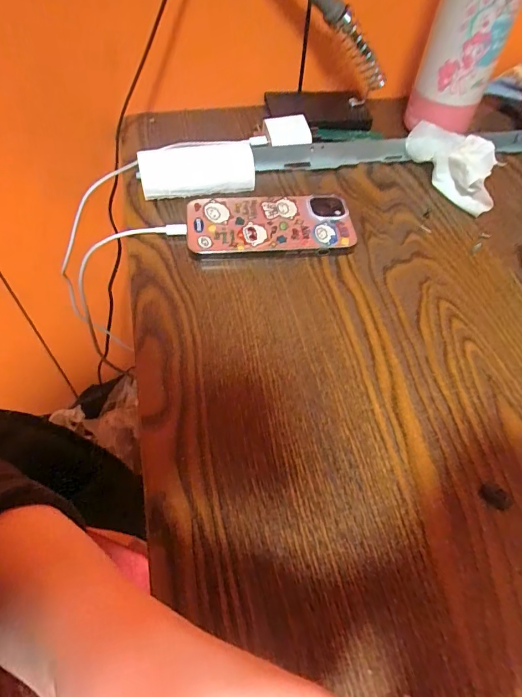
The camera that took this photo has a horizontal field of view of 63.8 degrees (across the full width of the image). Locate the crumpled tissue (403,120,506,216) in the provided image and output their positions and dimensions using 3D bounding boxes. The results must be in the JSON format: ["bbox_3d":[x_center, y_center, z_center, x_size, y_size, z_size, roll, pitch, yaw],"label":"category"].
[{"bbox_3d":[0.188,-0.173,0.395,0.052,0.040,0.100,-33,63,-21],"label":"crumpled tissue"}]

